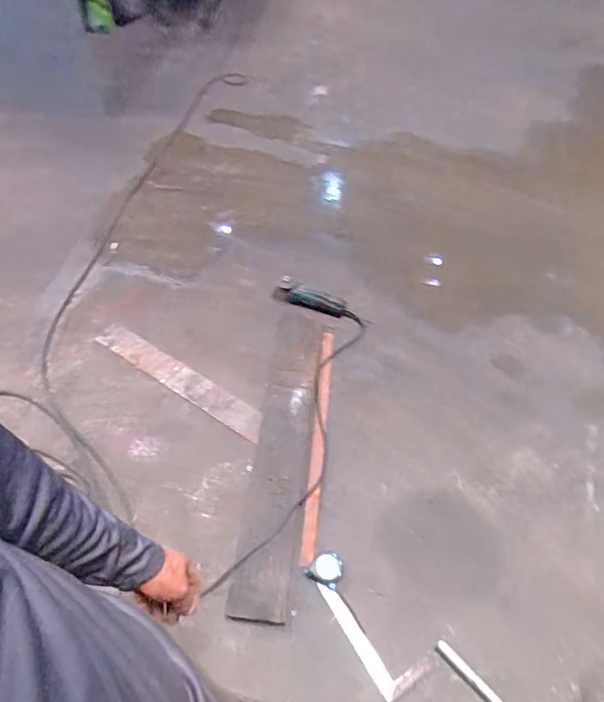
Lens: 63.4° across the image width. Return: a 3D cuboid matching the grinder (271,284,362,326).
[{"bbox_3d":[0.063,-0.186,1.839,0.348,0.058,0.085,15,54,12],"label":"grinder"}]

